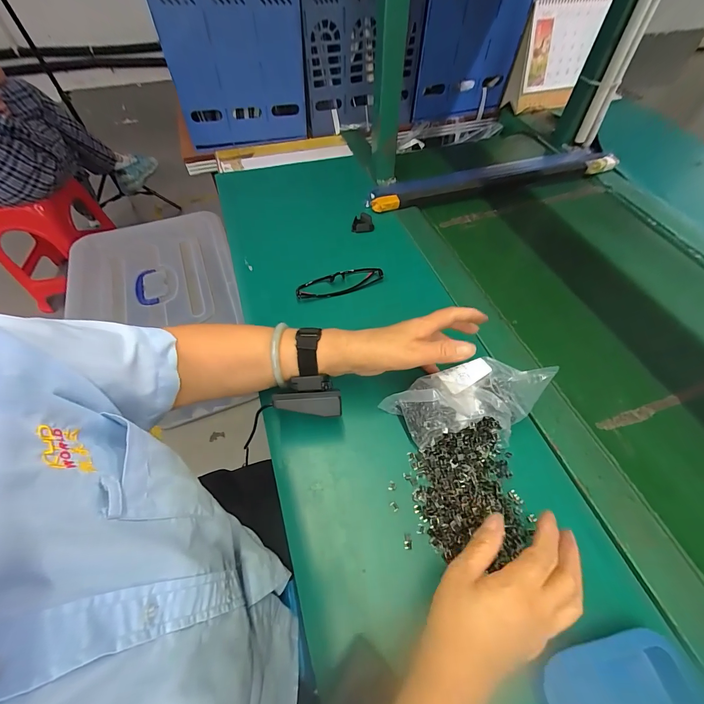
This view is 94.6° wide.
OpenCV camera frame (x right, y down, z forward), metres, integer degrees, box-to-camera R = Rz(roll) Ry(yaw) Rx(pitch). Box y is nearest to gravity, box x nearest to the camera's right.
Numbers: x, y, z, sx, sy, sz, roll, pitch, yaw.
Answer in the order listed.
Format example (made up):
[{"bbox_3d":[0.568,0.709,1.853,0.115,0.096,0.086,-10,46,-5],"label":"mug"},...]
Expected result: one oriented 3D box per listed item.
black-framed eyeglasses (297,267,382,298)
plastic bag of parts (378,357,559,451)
[{"bbox_3d":[-0.015,-0.103,0.489,0.136,0.031,0.024,-21,57,-14],"label":"black-framed eyeglasses"},{"bbox_3d":[0.125,0.055,0.351,0.161,0.088,0.073,-9,55,-6],"label":"plastic bag of parts"}]

